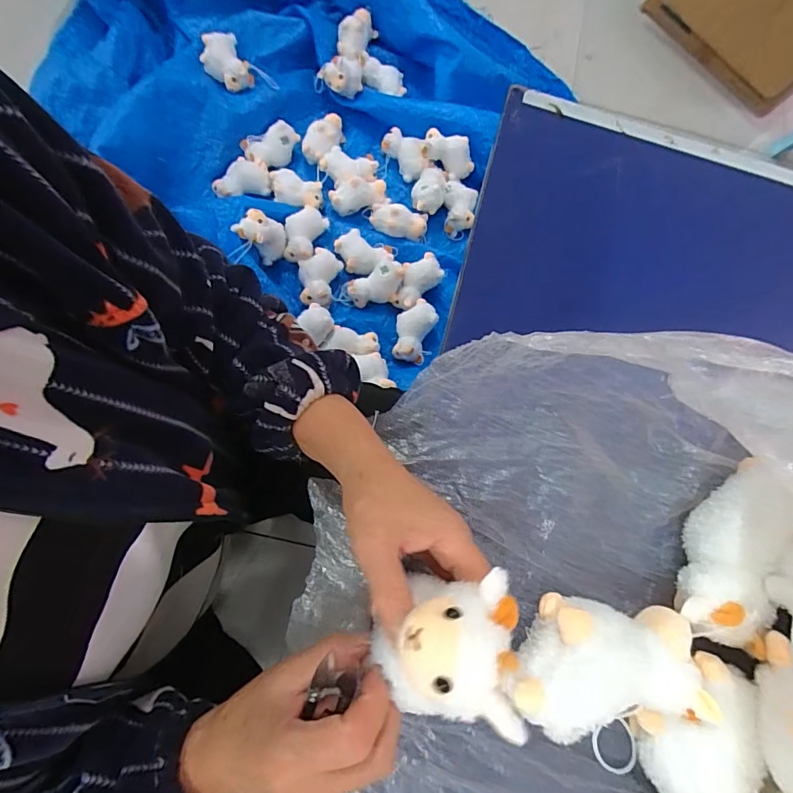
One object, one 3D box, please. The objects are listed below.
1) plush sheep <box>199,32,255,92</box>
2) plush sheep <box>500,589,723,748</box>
[{"bbox_3d":[-0.349,-0.685,0.920,0.089,0.059,0.103,-18,78,-10],"label":"plush sheep"},{"bbox_3d":[0.126,0.174,0.288,0.111,0.060,0.082,9,75,-3],"label":"plush sheep"}]

